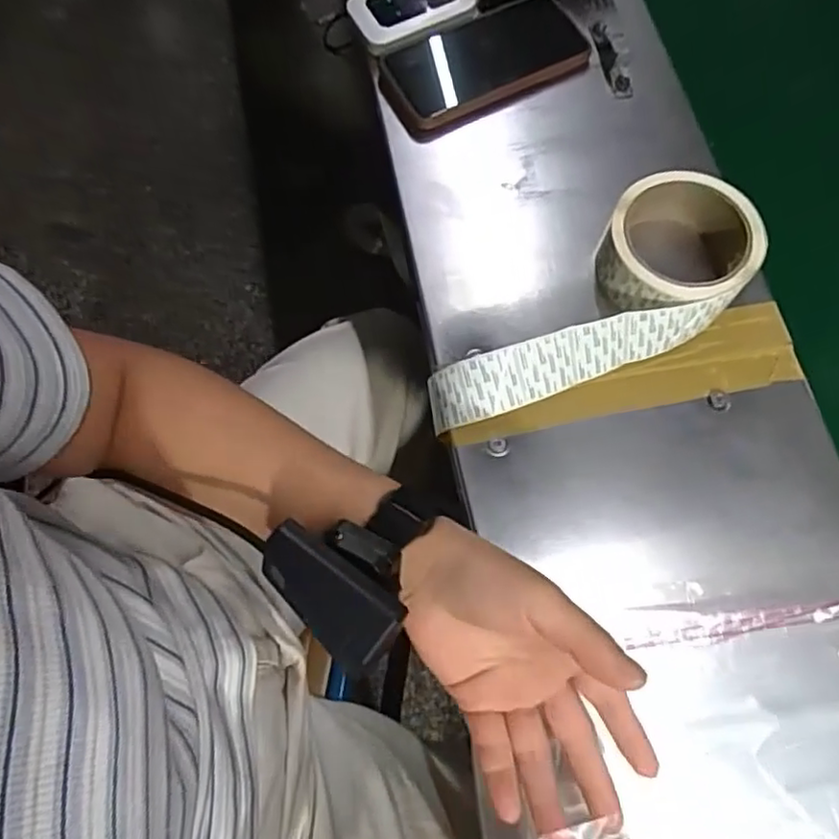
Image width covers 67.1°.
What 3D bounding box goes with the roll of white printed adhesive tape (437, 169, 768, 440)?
[{"bbox_3d":[0.118,-0.069,0.416,0.249,0.044,0.100,-39,75,-11],"label":"roll of white printed adhesive tape"}]

